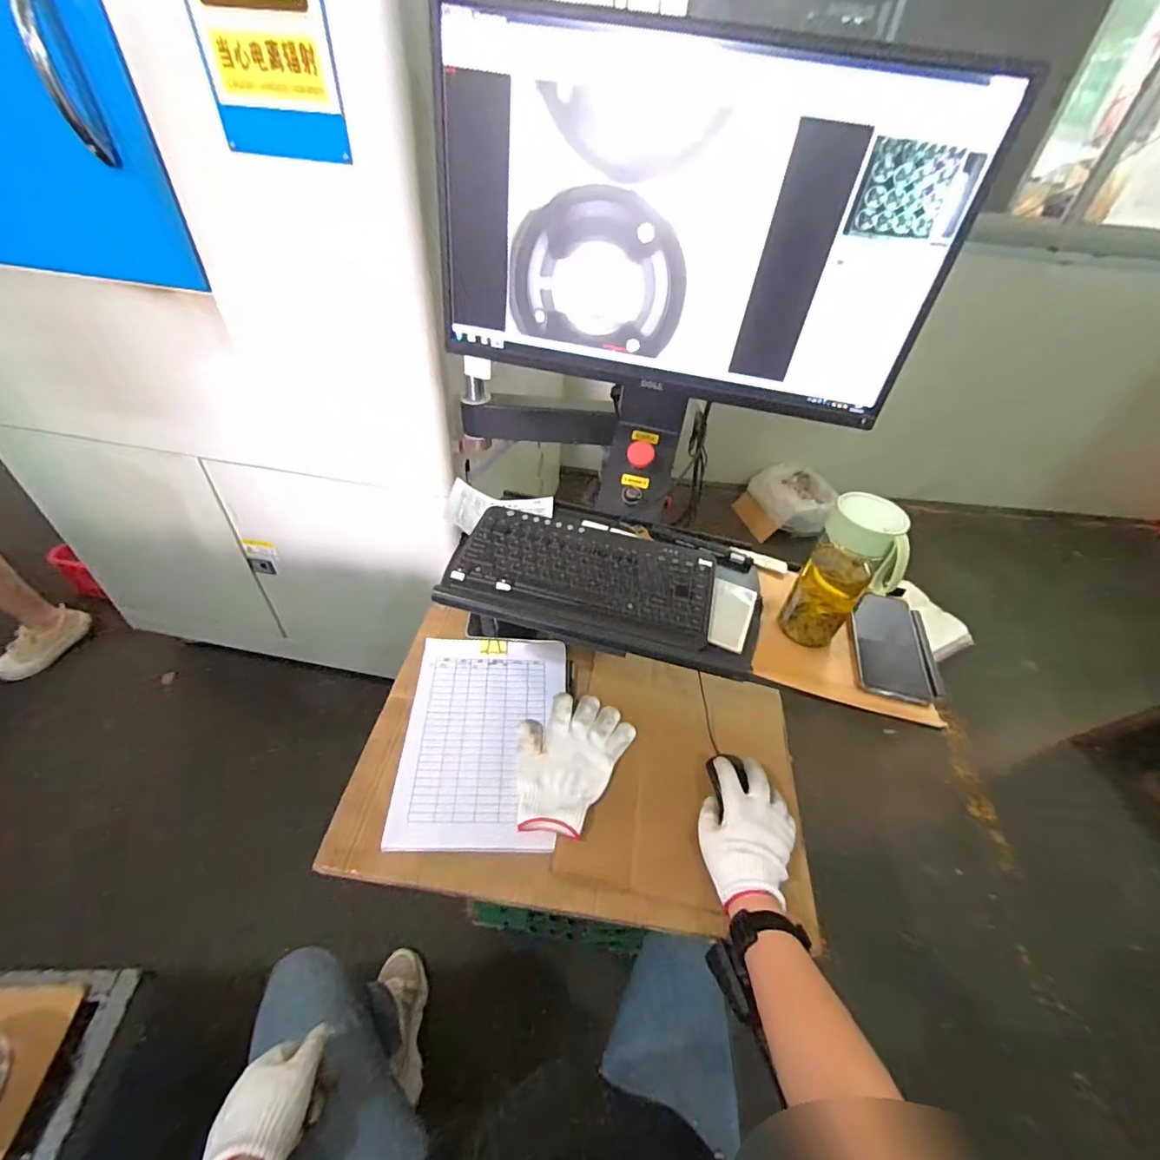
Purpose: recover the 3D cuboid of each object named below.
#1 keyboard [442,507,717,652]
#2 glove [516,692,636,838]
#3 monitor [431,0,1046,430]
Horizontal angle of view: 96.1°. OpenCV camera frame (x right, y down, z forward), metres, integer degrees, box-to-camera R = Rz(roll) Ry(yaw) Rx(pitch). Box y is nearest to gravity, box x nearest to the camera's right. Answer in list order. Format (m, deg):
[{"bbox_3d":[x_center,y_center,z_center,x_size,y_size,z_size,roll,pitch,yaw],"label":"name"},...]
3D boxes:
[{"bbox_3d":[0.007,-0.011,0.659,0.313,0.023,0.178,12,44,5],"label":"keyboard"},{"bbox_3d":[-0.022,0.227,0.676,0.131,0.020,0.189,24,47,18],"label":"glove"},{"bbox_3d":[0.112,-0.374,0.574,0.548,0.312,0.063,11,44,5],"label":"monitor"}]

